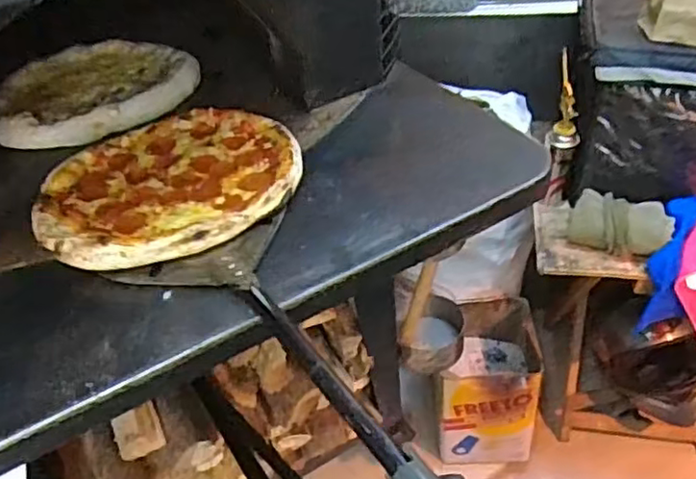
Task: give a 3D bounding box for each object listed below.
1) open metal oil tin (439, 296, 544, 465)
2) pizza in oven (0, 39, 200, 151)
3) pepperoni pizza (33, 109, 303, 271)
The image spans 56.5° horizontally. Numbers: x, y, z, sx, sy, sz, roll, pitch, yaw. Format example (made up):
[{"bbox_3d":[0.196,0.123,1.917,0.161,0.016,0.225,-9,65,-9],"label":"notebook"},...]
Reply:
[{"bbox_3d":[0.362,0.370,1.652,0.235,0.340,0.291,4,41,12],"label":"open metal oil tin"},{"bbox_3d":[-0.375,-0.223,0.940,0.277,0.030,0.299,-26,44,-22],"label":"pizza in oven"},{"bbox_3d":[-0.199,-0.068,0.737,0.289,0.021,0.257,-26,44,-23],"label":"pepperoni pizza"}]

